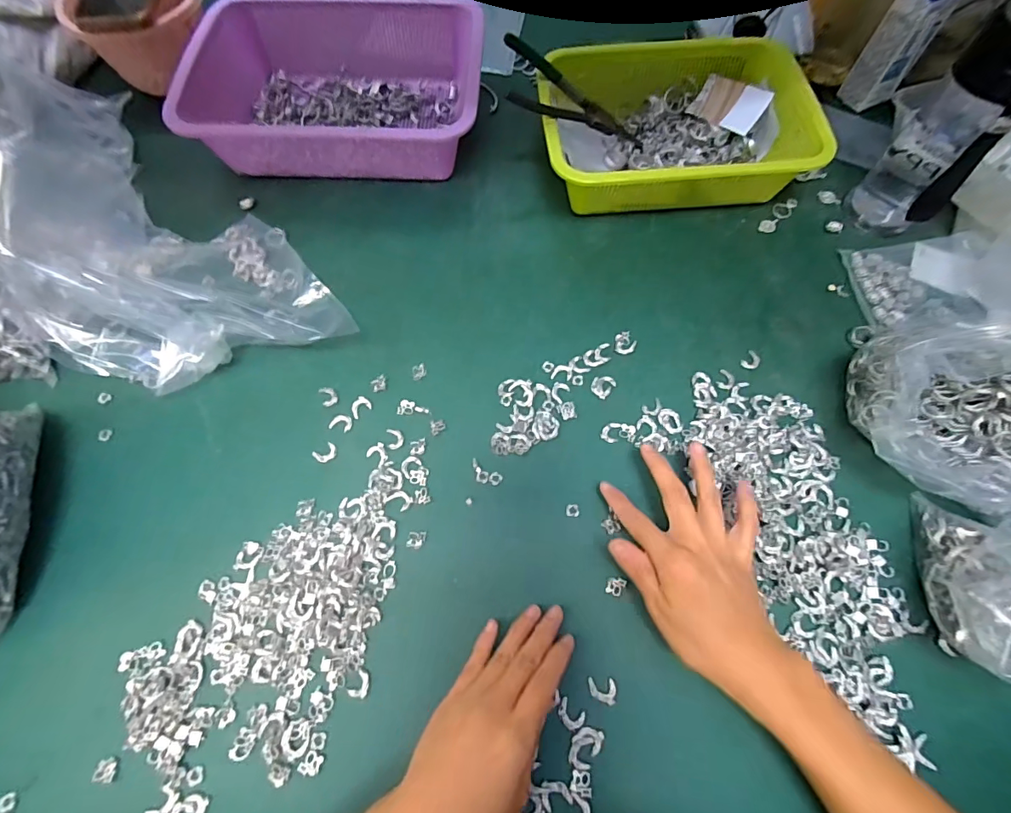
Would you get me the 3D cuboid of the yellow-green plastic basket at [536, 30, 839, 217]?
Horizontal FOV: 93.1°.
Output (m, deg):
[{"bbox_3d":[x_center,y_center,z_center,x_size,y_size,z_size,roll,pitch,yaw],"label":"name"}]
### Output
[{"bbox_3d":[0.168,-0.286,0.502,0.256,0.077,0.183,-2,67,-1],"label":"yellow-green plastic basket"}]

